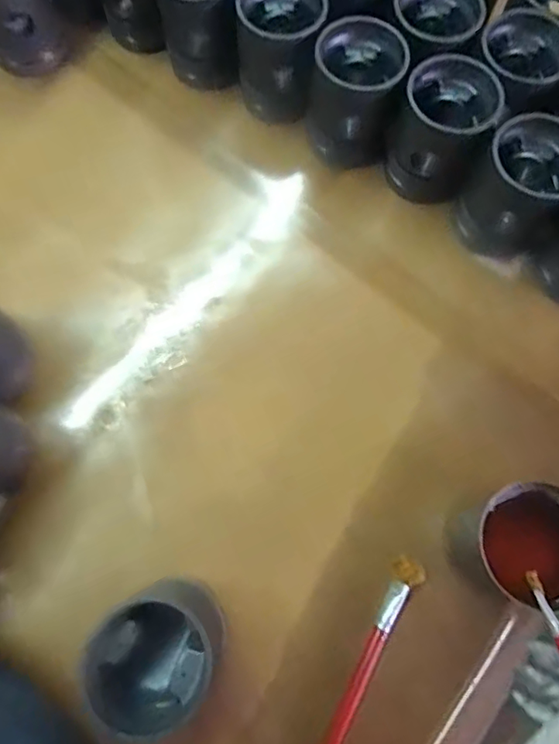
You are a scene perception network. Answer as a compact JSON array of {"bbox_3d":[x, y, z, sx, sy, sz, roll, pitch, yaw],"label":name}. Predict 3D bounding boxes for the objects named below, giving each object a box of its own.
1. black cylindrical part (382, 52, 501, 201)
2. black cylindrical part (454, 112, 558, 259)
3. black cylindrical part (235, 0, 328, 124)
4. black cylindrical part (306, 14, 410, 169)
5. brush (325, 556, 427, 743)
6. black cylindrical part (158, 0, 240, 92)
[{"bbox_3d":[0.168,-0.251,0.526,0.087,0.105,0.092,0,74,-1],"label":"black cylindrical part"},{"bbox_3d":[0.236,-0.182,0.505,0.088,0.115,0.094,0,74,-1],"label":"black cylindrical part"},{"bbox_3d":[-0.001,-0.353,0.552,0.087,0.111,0.085,0,74,-1],"label":"black cylindrical part"},{"bbox_3d":[0.078,-0.293,0.531,0.088,0.111,0.086,0,74,-1],"label":"black cylindrical part"},{"bbox_3d":[0.061,0.288,0.416,0.030,0.017,0.270,25,75,6],"label":"brush"},{"bbox_3d":[-0.087,-0.400,0.566,0.088,0.106,0.101,-11,74,-4],"label":"black cylindrical part"}]

